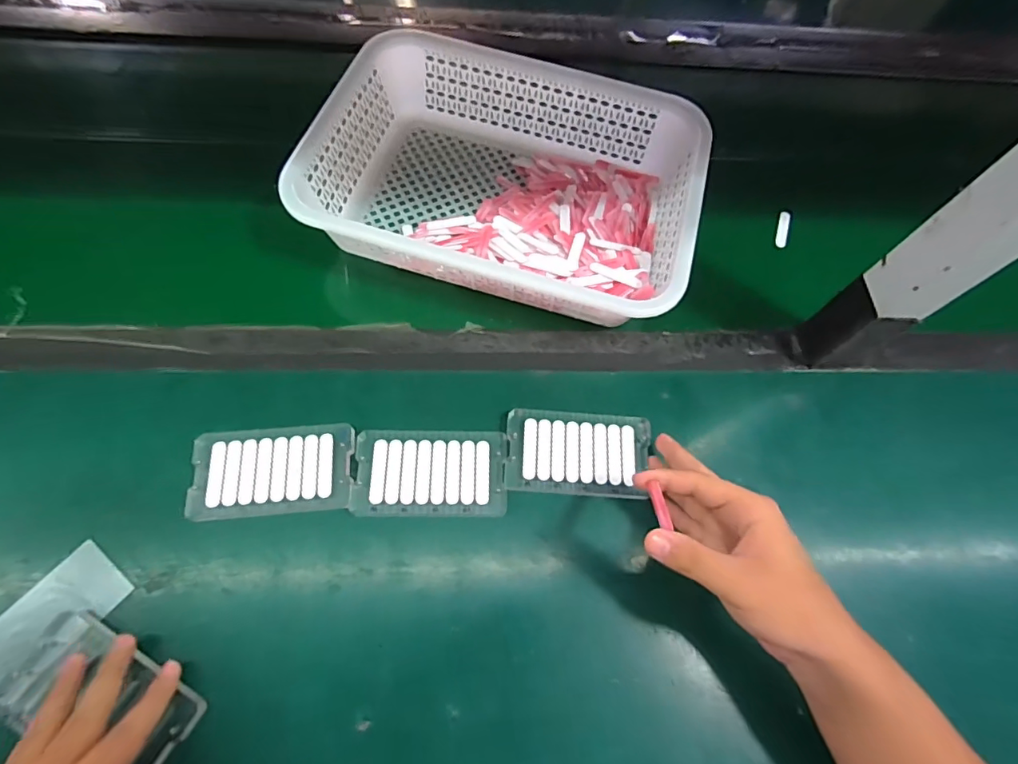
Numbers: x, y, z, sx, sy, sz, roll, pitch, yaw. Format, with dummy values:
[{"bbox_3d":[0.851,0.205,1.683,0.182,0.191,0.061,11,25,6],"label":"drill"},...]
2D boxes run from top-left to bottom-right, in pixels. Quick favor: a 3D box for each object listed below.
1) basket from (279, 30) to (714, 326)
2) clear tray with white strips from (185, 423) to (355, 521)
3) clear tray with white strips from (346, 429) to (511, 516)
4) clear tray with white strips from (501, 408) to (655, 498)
[{"bbox_3d":[0.001,-0.198,0.495,0.351,0.083,0.246,15,65,3],"label":"basket"},{"bbox_3d":[-0.187,0.071,0.399,0.119,0.013,0.069,-3,66,-5],"label":"clear tray with white strips"},{"bbox_3d":[-0.063,0.074,0.408,0.119,0.012,0.070,1,65,-3],"label":"clear tray with white strips"},{"bbox_3d":[0.058,0.059,0.421,0.118,0.010,0.070,5,65,-1],"label":"clear tray with white strips"}]

